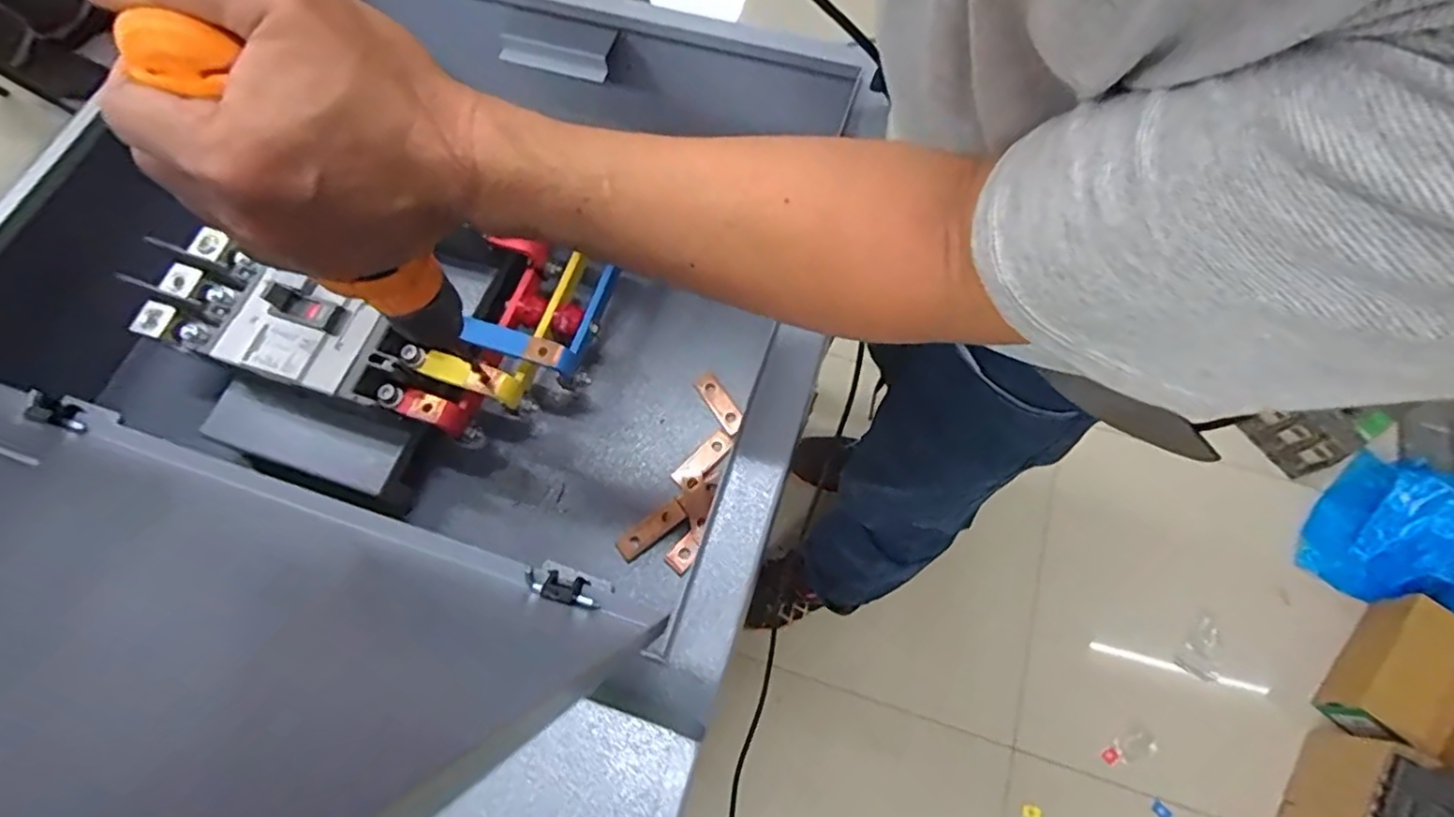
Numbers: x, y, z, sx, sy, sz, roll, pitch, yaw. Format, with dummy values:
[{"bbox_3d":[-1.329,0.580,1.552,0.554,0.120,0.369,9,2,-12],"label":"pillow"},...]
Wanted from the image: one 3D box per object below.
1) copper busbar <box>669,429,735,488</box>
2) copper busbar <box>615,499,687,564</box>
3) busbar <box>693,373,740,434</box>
[{"bbox_3d":[-0.021,0.043,0.547,0.057,0.004,0.020,-43,73,-14],"label":"copper busbar"},{"bbox_3d":[-0.061,0.099,0.522,0.060,0.004,0.020,-36,71,-12],"label":"copper busbar"},{"bbox_3d":[-0.006,-0.005,0.565,0.019,0.005,0.060,-31,71,-10],"label":"busbar"}]

